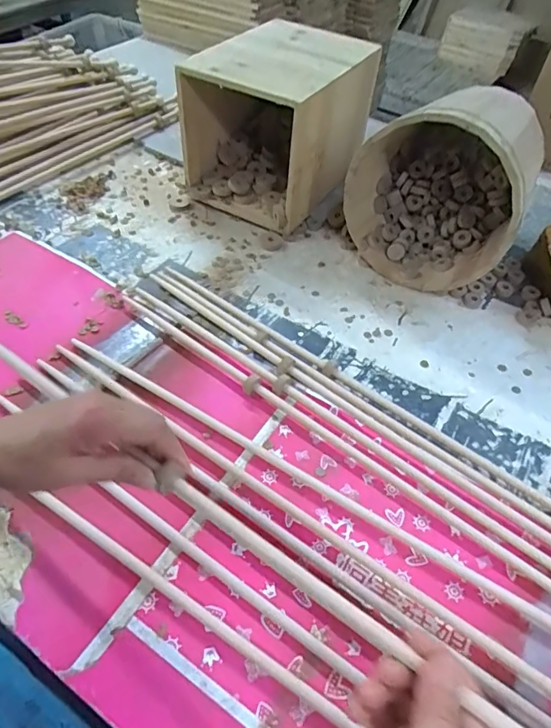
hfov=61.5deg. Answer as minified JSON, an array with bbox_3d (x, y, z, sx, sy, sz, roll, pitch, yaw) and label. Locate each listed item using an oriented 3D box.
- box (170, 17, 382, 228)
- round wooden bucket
[{"bbox_3d":[-0.001,-0.377,0.748,0.212,0.230,0.228,25,53,16],"label":"box"},{"bbox_3d":[0.253,-0.255,0.666,0.223,0.229,0.213,31,55,21],"label":"round wooden bucket"}]

